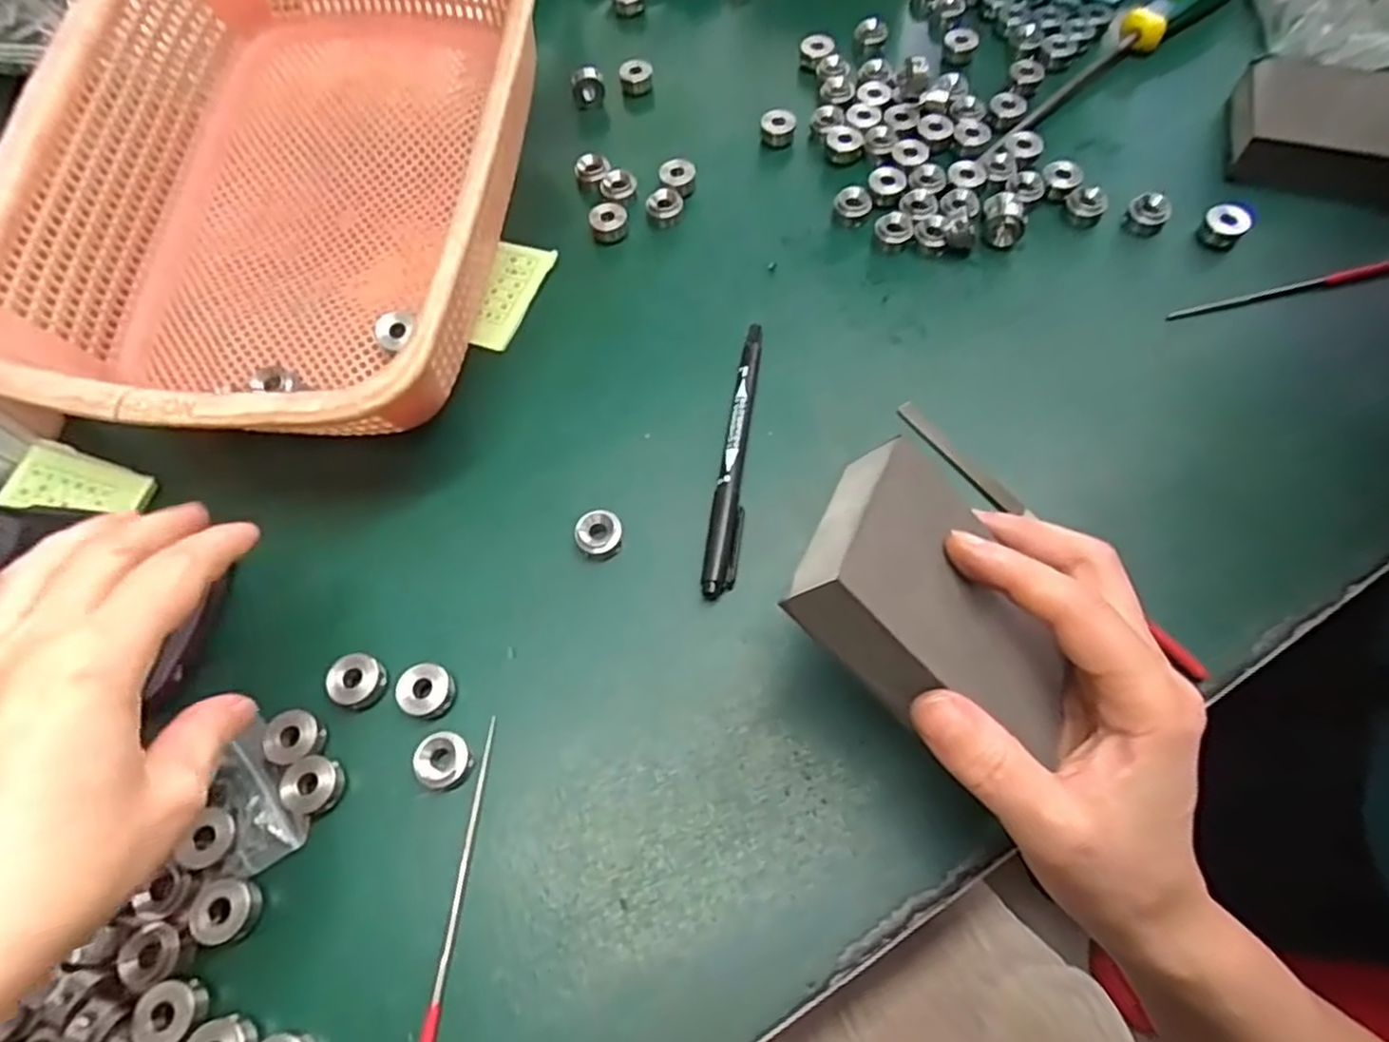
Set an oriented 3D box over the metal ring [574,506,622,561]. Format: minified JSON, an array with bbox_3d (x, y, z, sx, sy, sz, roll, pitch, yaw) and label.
[{"bbox_3d":[-0.040,0.005,0.306,0.019,0.014,0.018,-1,65,2],"label":"metal ring"}]

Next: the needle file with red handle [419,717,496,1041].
[{"bbox_3d":[-0.084,0.138,0.247,0.005,0.005,0.136,3,65,4],"label":"needle file with red handle"}]

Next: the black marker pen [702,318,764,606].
[{"bbox_3d":[0.019,-0.031,0.321,0.014,0.008,0.136,7,66,6],"label":"black marker pen"}]

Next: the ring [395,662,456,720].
[{"bbox_3d":[-0.103,0.066,0.280,0.019,0.013,0.018,-1,65,2],"label":"ring"}]

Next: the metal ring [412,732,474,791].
[{"bbox_3d":[-0.093,0.089,0.269,0.019,0.009,0.018,-1,65,2],"label":"metal ring"}]

